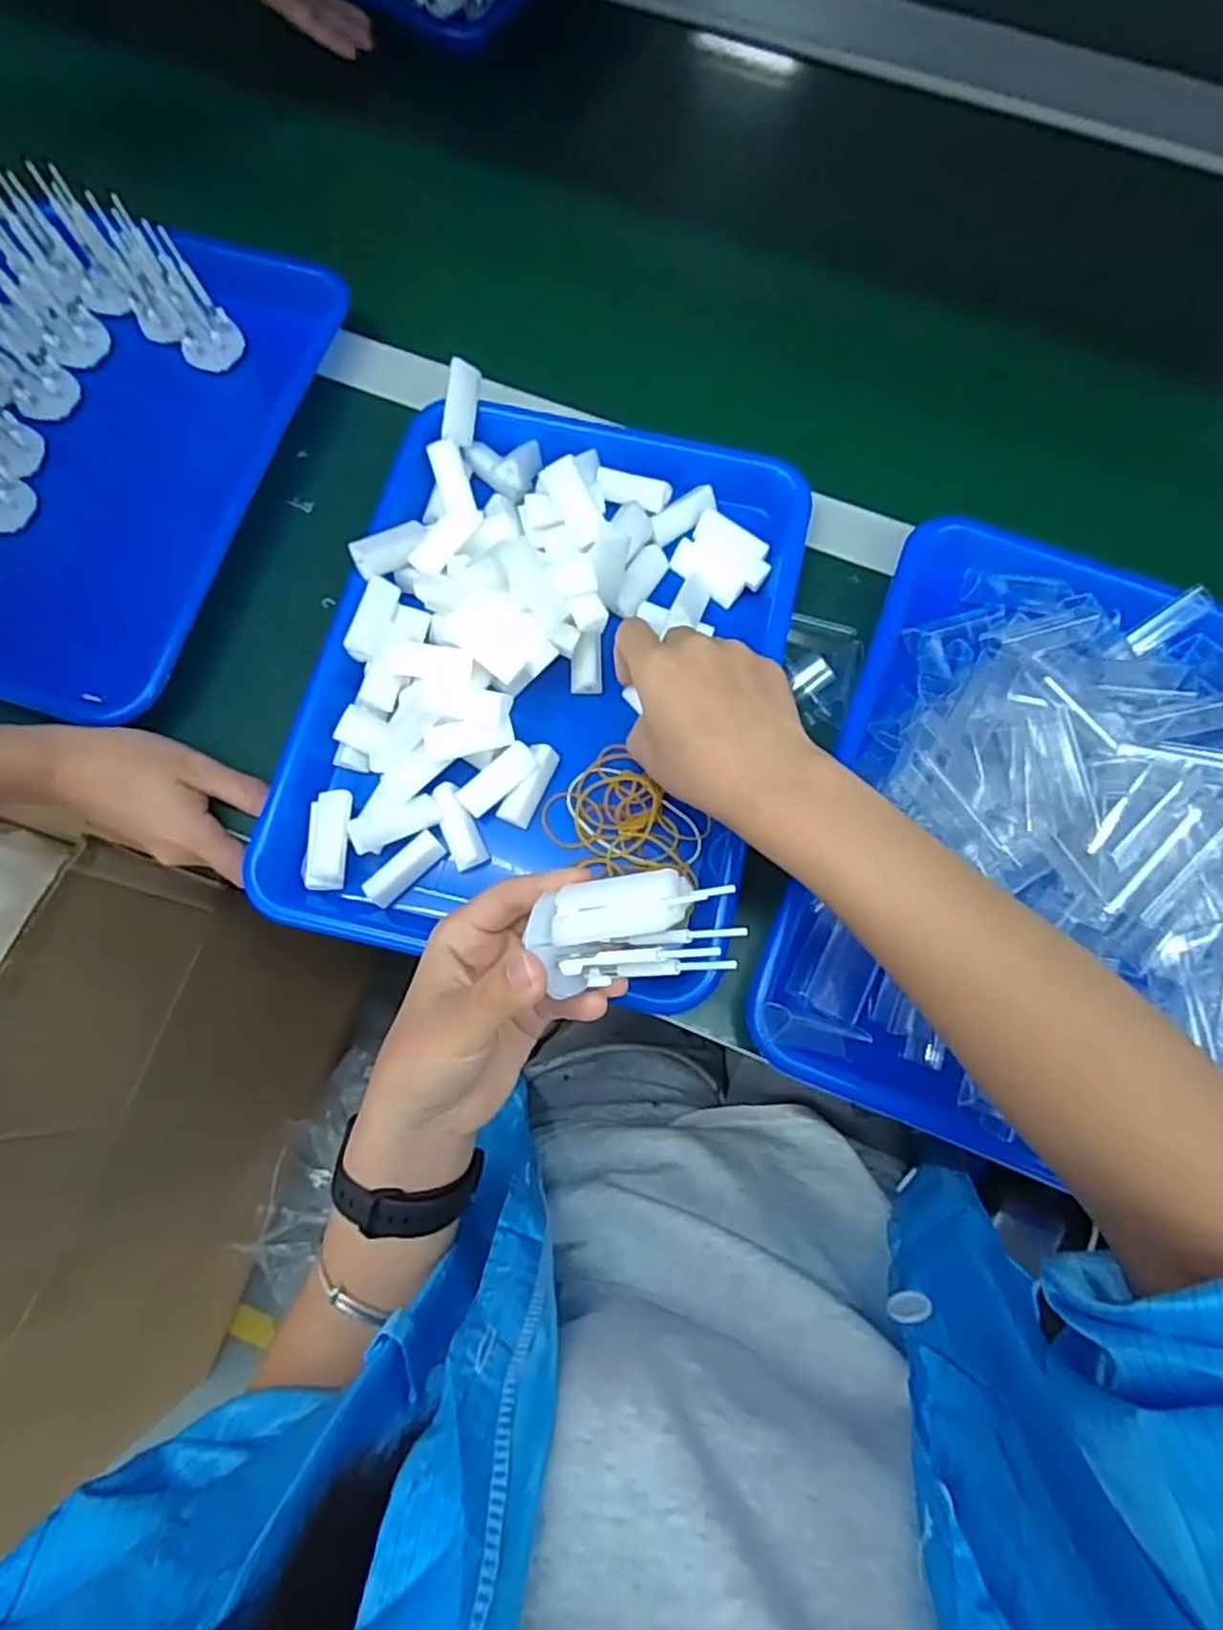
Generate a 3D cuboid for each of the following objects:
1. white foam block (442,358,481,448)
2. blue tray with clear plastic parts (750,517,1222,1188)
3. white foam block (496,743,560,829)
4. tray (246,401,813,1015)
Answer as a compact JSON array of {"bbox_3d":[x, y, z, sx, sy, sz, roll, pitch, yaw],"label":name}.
[{"bbox_3d":[-0.091,-0.250,0.439,0.015,0.016,0.047,10,94,3],"label":"white foam block"},{"bbox_3d":[0.232,0.001,0.360,0.237,0.066,0.330,21,75,6],"label":"blue tray with clear plastic parts"},{"bbox_3d":[-0.044,-0.017,0.395,0.015,0.016,0.048,23,75,6],"label":"white foam block"},{"bbox_3d":[-0.033,-0.082,0.405,0.246,0.061,0.334,13,74,3],"label":"tray"}]

